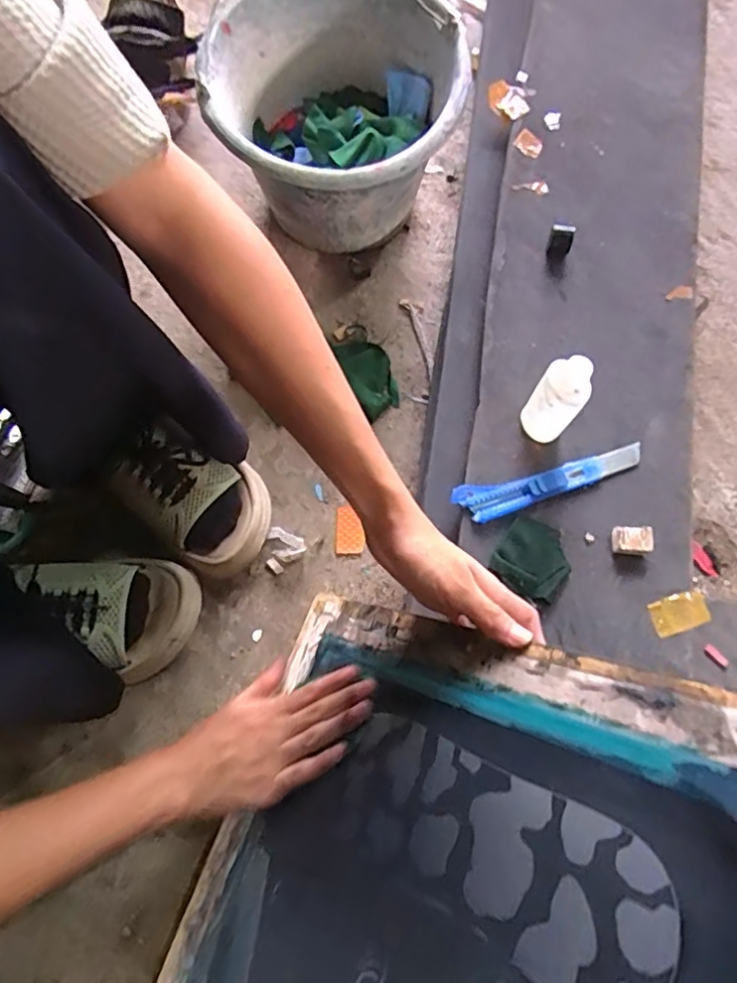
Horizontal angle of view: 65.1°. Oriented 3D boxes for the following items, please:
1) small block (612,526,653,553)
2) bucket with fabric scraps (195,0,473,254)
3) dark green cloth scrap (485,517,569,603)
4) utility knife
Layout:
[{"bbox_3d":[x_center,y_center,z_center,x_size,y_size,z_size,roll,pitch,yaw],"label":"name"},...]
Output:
[{"bbox_3d":[0.215,0.040,0.471,0.031,0.014,0.021,2,72,1],"label":"small block"},{"bbox_3d":[-0.030,-0.360,0.586,0.231,0.157,0.249,0,72,0],"label":"bucket with fabric scraps"},{"bbox_3d":[0.135,0.054,0.470,0.057,0.010,0.061,35,75,11],"label":"dark green cloth scrap"},{"bbox_3d":[0.155,-0.008,0.488,0.169,0.013,0.031,-17,72,-5],"label":"utility knife"}]

